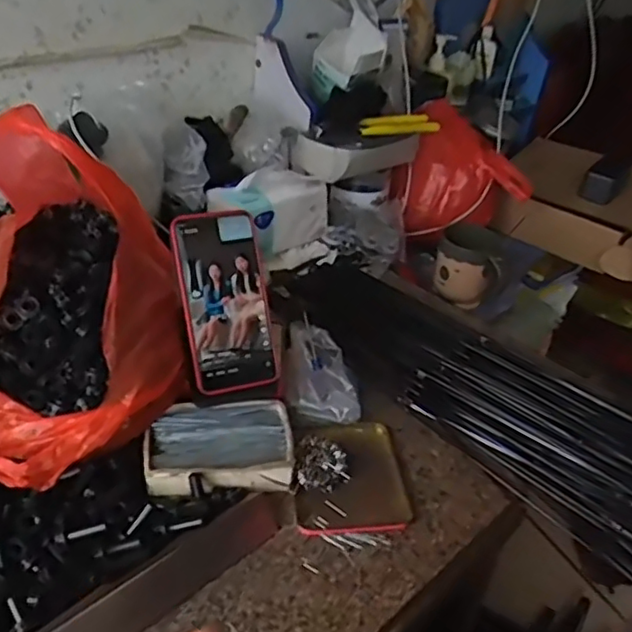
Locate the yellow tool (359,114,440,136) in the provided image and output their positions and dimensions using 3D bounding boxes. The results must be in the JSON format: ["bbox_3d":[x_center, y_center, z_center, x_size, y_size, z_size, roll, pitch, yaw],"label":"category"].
[{"bbox_3d":[0.126,-0.287,0.933,0.127,0.026,0.023,-6,36,-12],"label":"yellow tool"}]

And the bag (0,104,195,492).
[{"bbox_3d":[-0.225,-0.030,0.530,0.202,0.193,0.288,-9,37,-16],"label":"bag"}]

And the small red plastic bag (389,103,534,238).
[{"bbox_3d":[0.201,-0.227,0.989,0.189,0.211,0.082,-33,4,11],"label":"small red plastic bag"}]

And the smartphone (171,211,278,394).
[{"bbox_3d":[-0.083,-0.014,0.572,0.080,0.163,0.013,-11,1,-18],"label":"smartphone"}]

